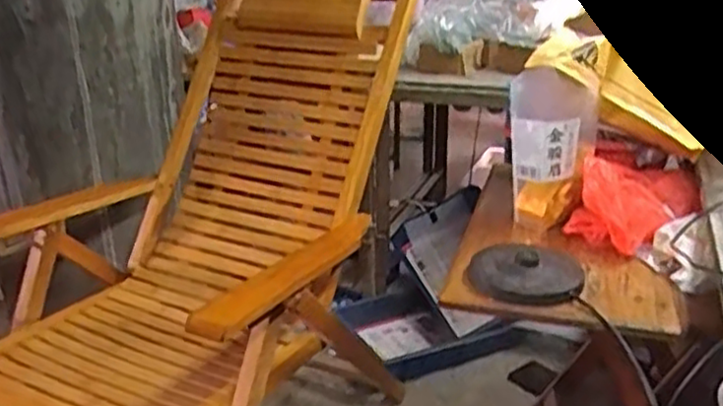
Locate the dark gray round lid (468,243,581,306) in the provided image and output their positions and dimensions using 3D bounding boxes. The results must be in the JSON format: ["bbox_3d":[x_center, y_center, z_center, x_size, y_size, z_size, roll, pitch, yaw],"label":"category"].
[{"bbox_3d":[0.220,0.081,0.963,0.142,0.038,0.154,-1,21,0],"label":"dark gray round lid"}]

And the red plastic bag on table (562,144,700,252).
[{"bbox_3d":[0.404,-0.009,1.075,0.154,0.116,0.201,12,25,31],"label":"red plastic bag on table"}]

